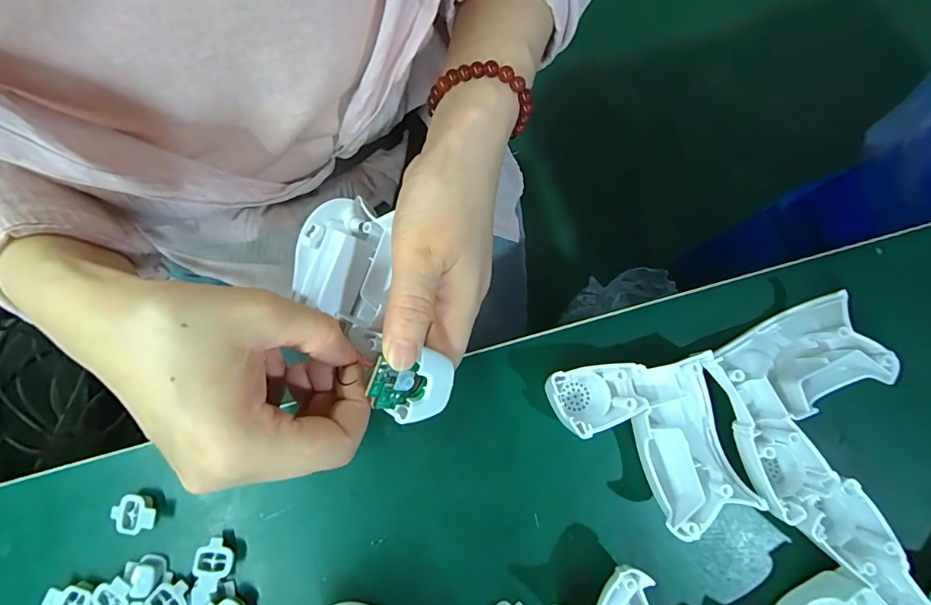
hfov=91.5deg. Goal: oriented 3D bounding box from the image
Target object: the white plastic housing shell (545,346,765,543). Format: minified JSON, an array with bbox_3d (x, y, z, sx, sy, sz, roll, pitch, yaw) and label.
[{"bbox_3d":[0.107,0.080,0.267,0.094,0.035,0.101,-15,83,-3],"label":"white plastic housing shell"}]

